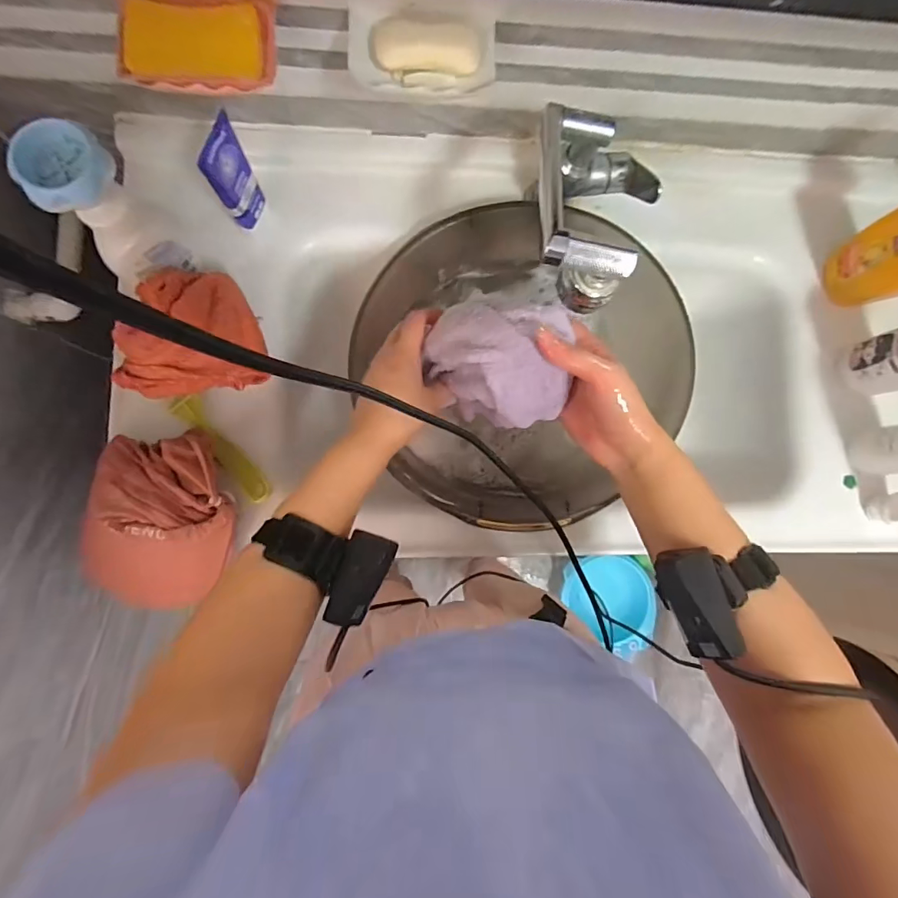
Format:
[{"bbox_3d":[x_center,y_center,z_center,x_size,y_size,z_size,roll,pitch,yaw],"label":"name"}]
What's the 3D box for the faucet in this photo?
[{"bbox_3d":[0.131,-0.232,0.433,0.114,0.094,0.260,19,54,-3],"label":"faucet"}]

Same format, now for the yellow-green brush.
[{"bbox_3d":[-0.253,-0.002,0.522,0.031,0.017,0.145,-42,90,-7],"label":"yellow-green brush"}]

